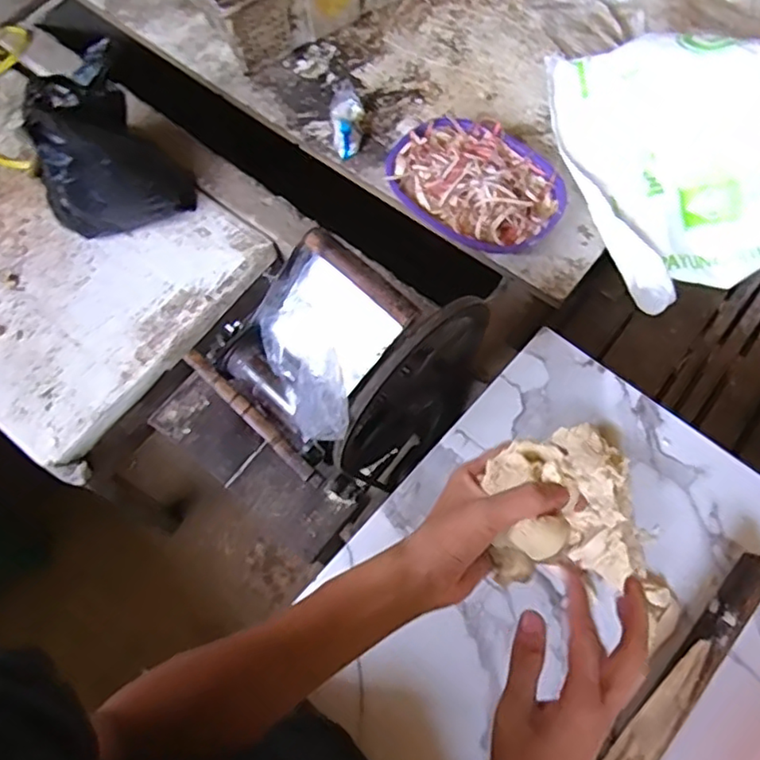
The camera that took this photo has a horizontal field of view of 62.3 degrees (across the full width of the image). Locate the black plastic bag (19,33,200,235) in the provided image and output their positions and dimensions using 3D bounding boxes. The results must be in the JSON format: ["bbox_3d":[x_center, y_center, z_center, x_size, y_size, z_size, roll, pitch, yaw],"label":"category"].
[{"bbox_3d":[-0.478,-0.401,1.078,0.230,0.271,0.228,-33,69,-16],"label":"black plastic bag"}]

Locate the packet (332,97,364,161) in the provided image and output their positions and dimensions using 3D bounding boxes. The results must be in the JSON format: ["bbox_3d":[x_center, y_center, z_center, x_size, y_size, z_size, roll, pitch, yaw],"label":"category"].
[{"bbox_3d":[-0.061,-0.476,1.176,0.059,0.055,0.122,-1,64,-2],"label":"packet"}]

